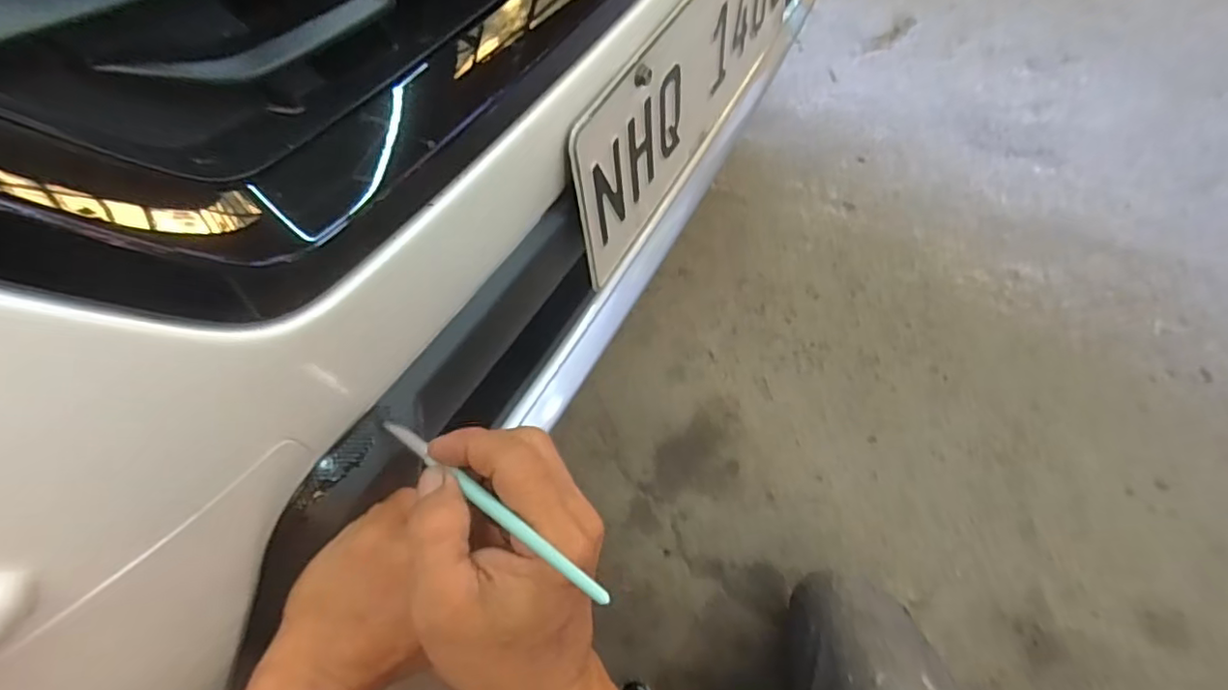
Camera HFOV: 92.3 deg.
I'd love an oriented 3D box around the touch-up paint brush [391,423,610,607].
[{"bbox_3d":[-0.055,0.062,0.242,0.144,0.013,0.006,23,61,40],"label":"touch-up paint brush"}]

